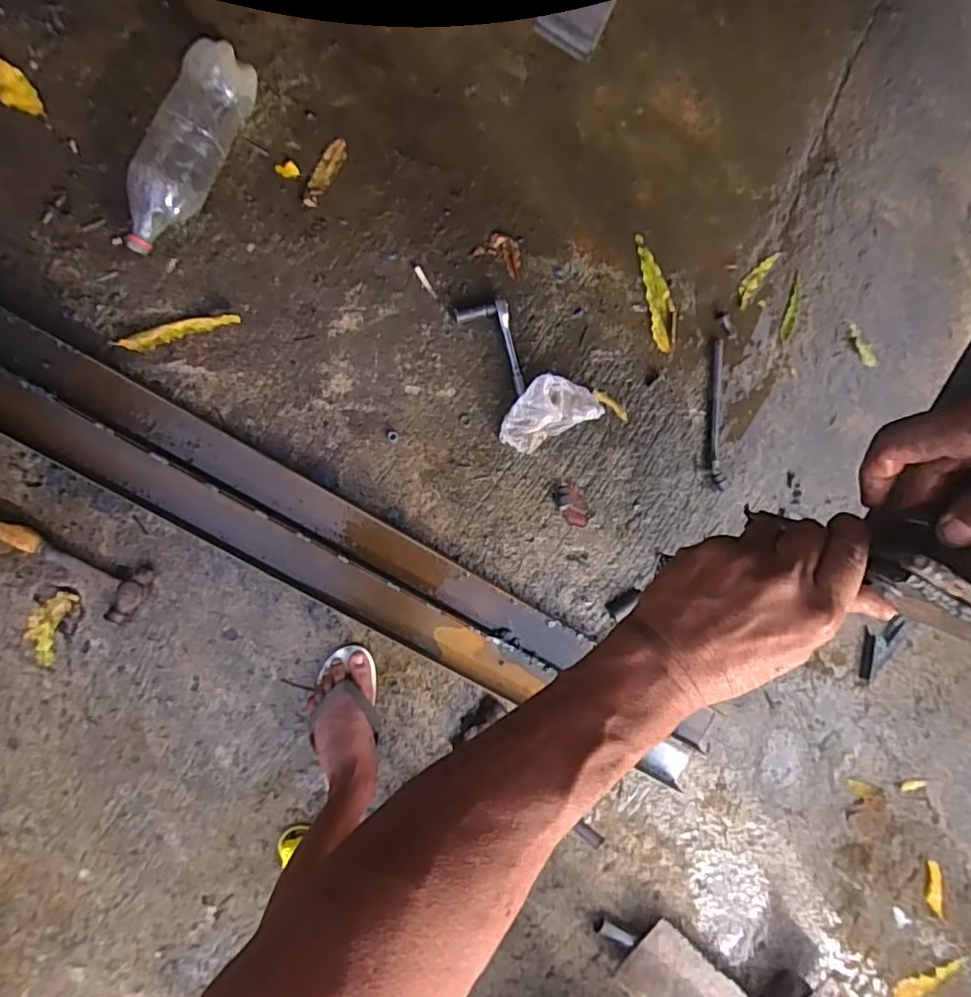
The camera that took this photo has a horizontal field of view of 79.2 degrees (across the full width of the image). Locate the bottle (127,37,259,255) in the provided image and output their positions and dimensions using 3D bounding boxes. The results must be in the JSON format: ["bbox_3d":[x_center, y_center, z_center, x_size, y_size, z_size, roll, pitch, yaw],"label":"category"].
[{"bbox_3d":[-0.403,-0.462,0.795,0.073,0.080,0.283,26,87,-10],"label":"bottle"}]

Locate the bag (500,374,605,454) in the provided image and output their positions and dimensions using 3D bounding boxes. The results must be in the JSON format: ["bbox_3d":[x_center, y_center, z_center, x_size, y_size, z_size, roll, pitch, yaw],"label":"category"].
[{"bbox_3d":[0.098,-0.141,0.935,0.161,0.061,0.093,-29,97,-8],"label":"bag"}]

